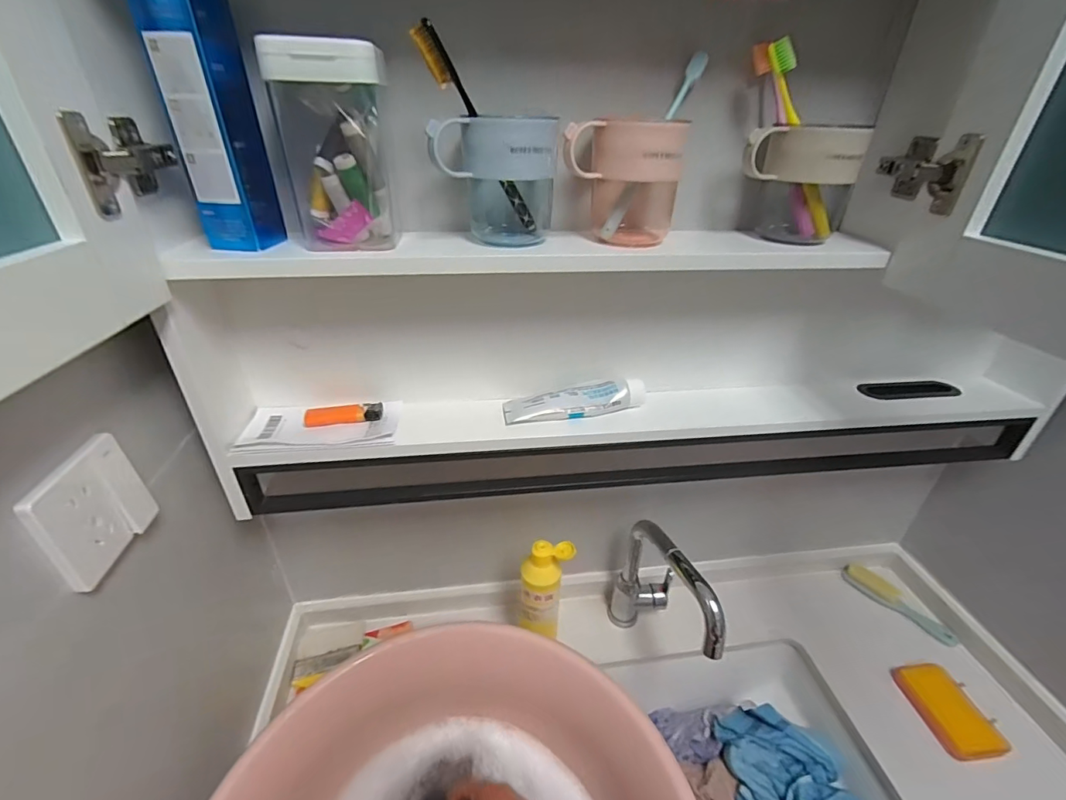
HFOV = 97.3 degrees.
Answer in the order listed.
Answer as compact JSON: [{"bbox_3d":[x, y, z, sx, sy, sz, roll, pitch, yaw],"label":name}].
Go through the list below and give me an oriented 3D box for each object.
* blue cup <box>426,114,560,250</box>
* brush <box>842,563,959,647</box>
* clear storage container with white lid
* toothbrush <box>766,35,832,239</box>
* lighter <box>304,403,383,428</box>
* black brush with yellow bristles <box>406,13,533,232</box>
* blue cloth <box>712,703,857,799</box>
[{"bbox_3d":[-0.034,-0.196,0.424,0.105,0.103,0.067,-1,32,-4],"label":"blue cup"},{"bbox_3d":[0.606,0.338,0.782,0.033,0.038,0.164,-25,41,-35],"label":"brush"},{"bbox_3d":[-0.160,-0.204,0.390,0.082,0.146,0.076,-8,33,-15],"label":"clear storage container with white lid"},{"bbox_3d":[0.251,-0.234,0.433,0.017,0.178,0.013,-21,25,23],"label":"toothbrush"},{"bbox_3d":[-0.209,0.016,0.518,0.079,0.013,0.023,-6,33,-11],"label":"lighter"},{"bbox_3d":[-0.041,-0.215,0.397,0.011,0.183,0.018,31,78,38],"label":"black brush with yellow bristles"},{"bbox_3d":[0.337,0.499,0.624,0.145,0.051,0.152,0,32,-2],"label":"blue cloth"}]

